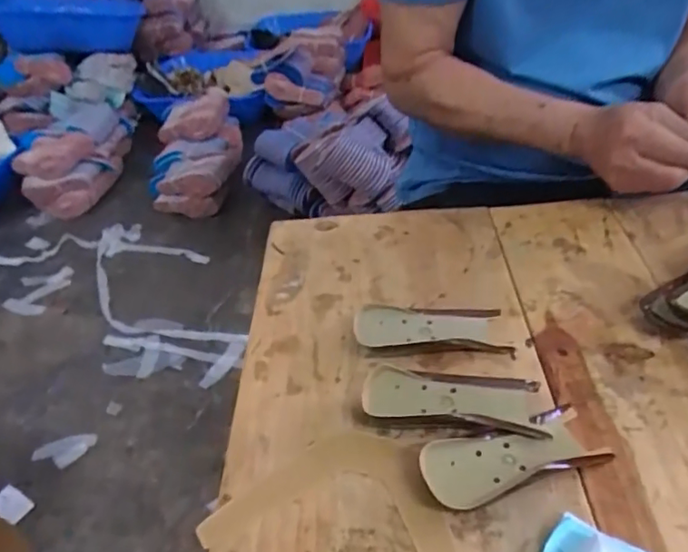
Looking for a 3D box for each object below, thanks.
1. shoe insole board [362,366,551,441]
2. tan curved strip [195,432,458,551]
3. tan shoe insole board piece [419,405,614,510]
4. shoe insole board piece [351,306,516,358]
[{"bbox_3d":[0.076,0.090,0.396,0.121,0.021,0.044,2,40,11],"label":"shoe insole board"},{"bbox_3d":[0.007,0.147,0.357,0.165,0.004,0.102,12,40,17],"label":"tan curved strip"},{"bbox_3d":[0.111,0.117,0.365,0.123,0.022,0.045,-18,40,-13],"label":"tan shoe insole board piece"},{"bbox_3d":[0.070,0.043,0.453,0.120,0.026,0.046,-7,39,0],"label":"shoe insole board piece"}]

